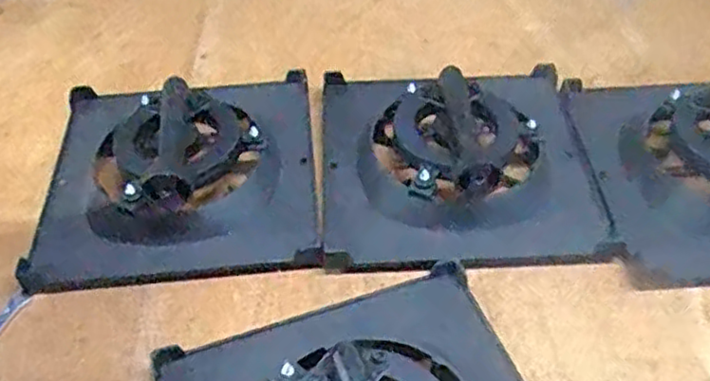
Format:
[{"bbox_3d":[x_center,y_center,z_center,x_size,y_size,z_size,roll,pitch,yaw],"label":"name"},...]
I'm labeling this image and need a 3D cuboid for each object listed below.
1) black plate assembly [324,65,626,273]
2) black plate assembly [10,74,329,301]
[{"bbox_3d":[0.109,-0.050,0.758,0.290,0.082,0.293,-3,47,-2],"label":"black plate assembly"},{"bbox_3d":[-0.194,-0.040,0.745,0.295,0.078,0.287,-4,47,-3],"label":"black plate assembly"}]

